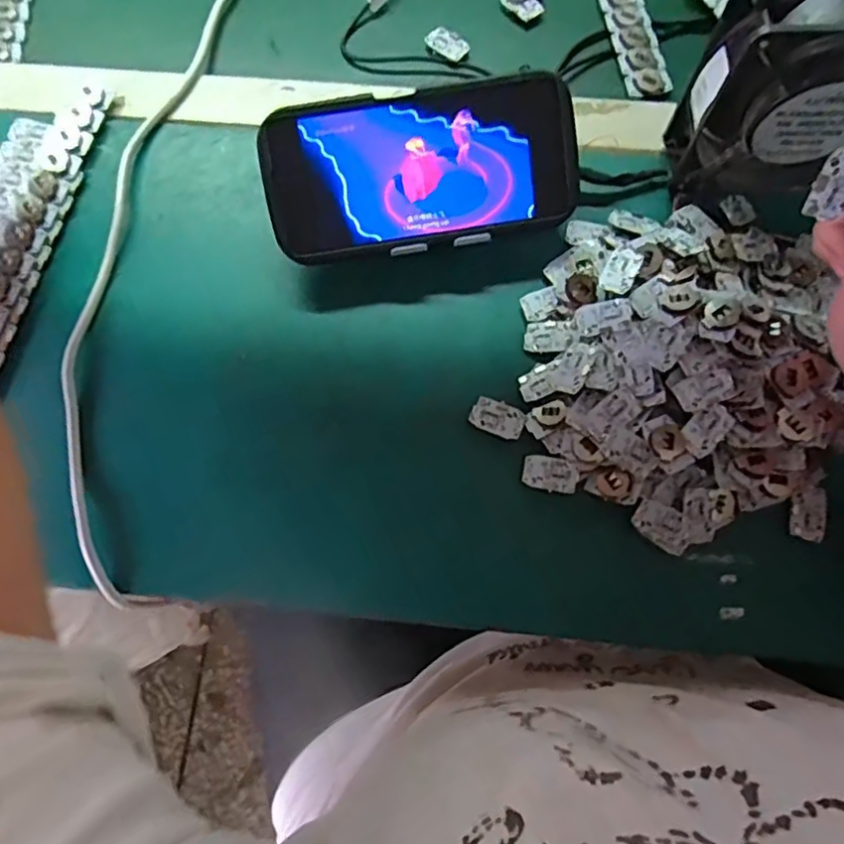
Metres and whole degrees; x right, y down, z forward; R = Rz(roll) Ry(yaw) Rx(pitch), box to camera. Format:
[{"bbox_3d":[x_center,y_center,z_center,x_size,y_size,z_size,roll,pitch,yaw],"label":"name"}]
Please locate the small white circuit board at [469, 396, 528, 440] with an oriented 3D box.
[{"bbox_3d":[0.043,-0.002,0.361,0.030,0.004,0.018,22,75,8],"label":"small white circuit board"}]

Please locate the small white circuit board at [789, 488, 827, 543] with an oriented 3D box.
[{"bbox_3d":[0.209,0.049,0.342,0.019,0.004,0.029,10,73,5],"label":"small white circuit board"}]

